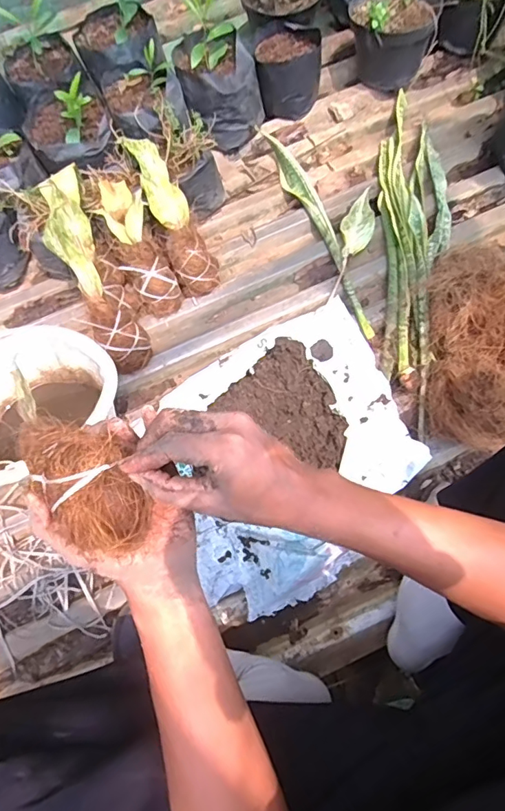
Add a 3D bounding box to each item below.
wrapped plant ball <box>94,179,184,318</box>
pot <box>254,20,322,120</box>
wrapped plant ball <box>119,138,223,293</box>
[{"bbox_3d":[-0.195,-0.268,0.835,0.081,0.069,0.242,-27,103,-9],"label":"wrapped plant ball"},{"bbox_3d":[0.071,-0.675,1.003,0.129,0.108,0.113,0,71,2],"label":"pot"},{"bbox_3d":[-0.140,-0.338,0.845,0.077,0.075,0.299,-26,94,-9],"label":"wrapped plant ball"}]

